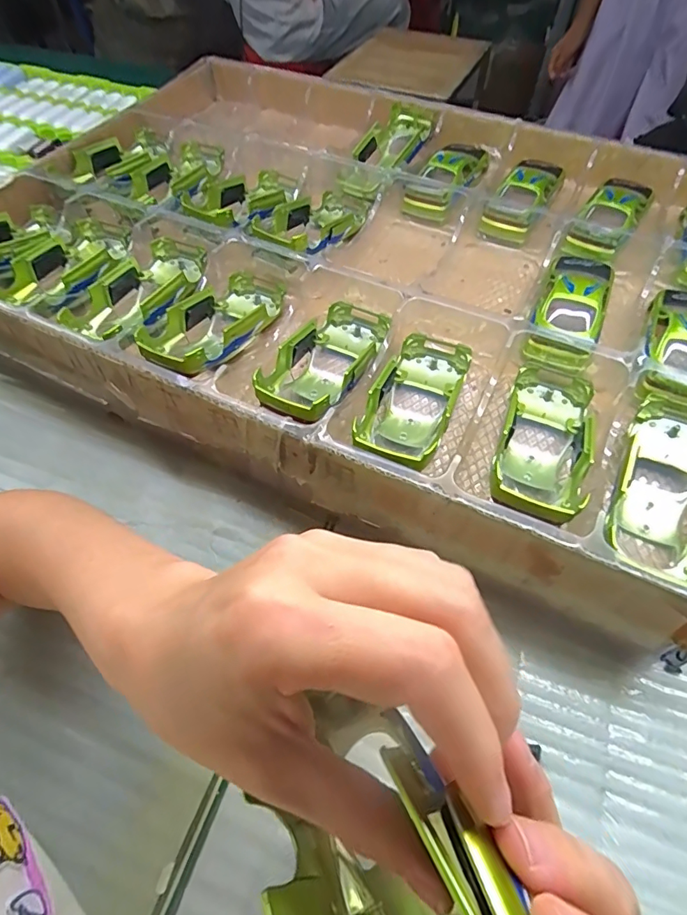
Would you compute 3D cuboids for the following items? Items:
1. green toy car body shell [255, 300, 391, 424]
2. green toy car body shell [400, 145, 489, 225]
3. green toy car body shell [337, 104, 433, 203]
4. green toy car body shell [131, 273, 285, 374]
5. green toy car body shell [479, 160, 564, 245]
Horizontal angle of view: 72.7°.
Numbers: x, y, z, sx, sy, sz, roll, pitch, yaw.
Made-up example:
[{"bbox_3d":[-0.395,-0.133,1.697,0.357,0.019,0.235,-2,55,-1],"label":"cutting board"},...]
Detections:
[{"bbox_3d":[-0.012,-0.067,0.343,0.059,0.038,0.136,19,45,12],"label":"green toy car body shell"},{"bbox_3d":[0.109,-0.287,0.483,0.053,0.040,0.118,27,61,16],"label":"green toy car body shell"},{"bbox_3d":[0.045,-0.324,0.497,0.063,0.036,0.133,23,60,14],"label":"green toy car body shell"},{"bbox_3d":[-0.098,-0.100,0.363,0.062,0.035,0.138,16,43,10],"label":"green toy car body shell"},{"bbox_3d":[0.179,-0.255,0.464,0.047,0.045,0.113,27,61,16],"label":"green toy car body shell"}]

